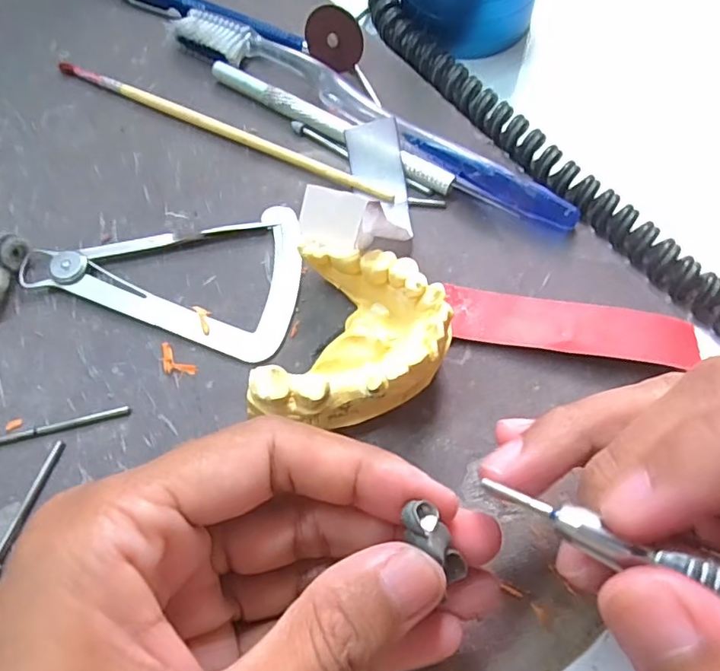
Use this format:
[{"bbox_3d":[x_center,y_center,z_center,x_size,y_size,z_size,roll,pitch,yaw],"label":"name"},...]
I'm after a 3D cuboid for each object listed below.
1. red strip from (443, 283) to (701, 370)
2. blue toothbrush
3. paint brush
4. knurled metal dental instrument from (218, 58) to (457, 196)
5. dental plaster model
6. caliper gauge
[{"bbox_3d":[0.069,-0.003,0.184,0.079,0.007,0.019,10,67,7],"label":"red strip"},{"bbox_3d":[0.001,-0.090,0.222,0.184,0.011,0.020,31,71,15],"label":"blue toothbrush"},{"bbox_3d":[-0.060,-0.085,0.227,0.160,0.006,0.005,26,69,13],"label":"paint brush"},{"bbox_3d":[-0.013,-0.084,0.223,0.114,0.006,0.007,32,71,15],"label":"knurled metal dental instrument"},{"bbox_3d":[0.000,0.003,0.173,0.051,0.027,0.058,15,67,9],"label":"dental plaster model"},{"bbox_3d":[-0.067,-0.029,0.202,0.097,0.007,0.059,16,67,9],"label":"caliper gauge"}]

